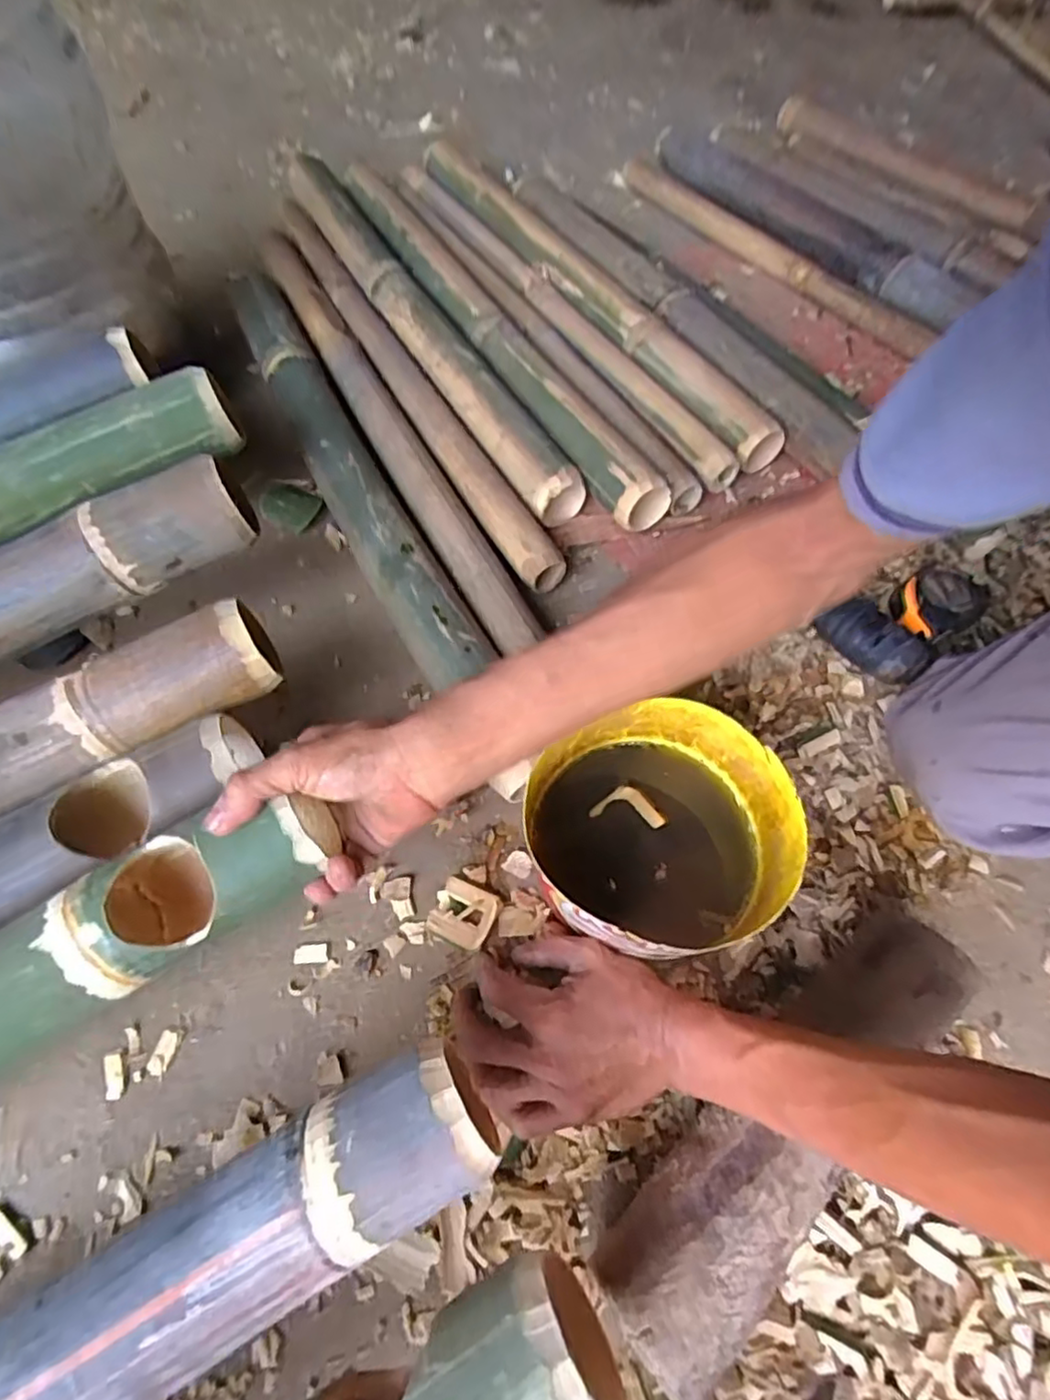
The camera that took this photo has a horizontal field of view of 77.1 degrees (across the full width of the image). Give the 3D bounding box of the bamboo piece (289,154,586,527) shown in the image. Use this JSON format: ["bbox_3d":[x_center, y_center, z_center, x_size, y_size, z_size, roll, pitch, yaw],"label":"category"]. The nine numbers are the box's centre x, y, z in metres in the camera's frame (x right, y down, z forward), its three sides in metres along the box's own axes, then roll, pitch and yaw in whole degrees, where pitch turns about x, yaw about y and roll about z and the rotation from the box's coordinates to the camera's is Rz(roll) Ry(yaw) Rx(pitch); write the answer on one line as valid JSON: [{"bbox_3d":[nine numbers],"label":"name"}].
[{"bbox_3d":[-0.134,-0.437,0.717,0.072,0.049,0.675,-28,66,-15],"label":"bamboo piece"}]

